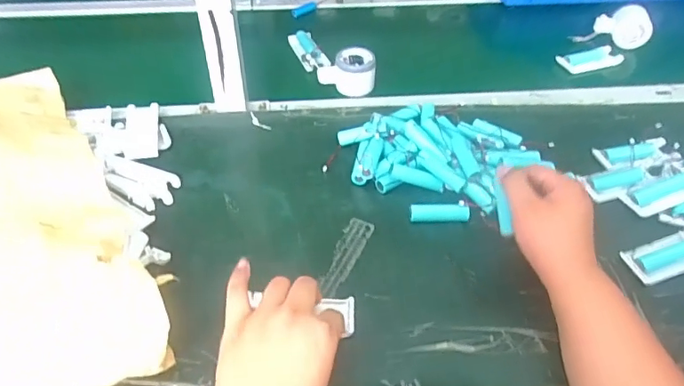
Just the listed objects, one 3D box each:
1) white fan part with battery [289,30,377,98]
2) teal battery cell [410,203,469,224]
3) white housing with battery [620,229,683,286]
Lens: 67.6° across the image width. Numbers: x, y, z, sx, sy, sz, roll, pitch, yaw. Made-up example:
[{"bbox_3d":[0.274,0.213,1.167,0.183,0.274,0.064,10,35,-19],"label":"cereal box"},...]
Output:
[{"bbox_3d":[-0.016,-0.221,0.799,0.084,0.053,0.190,-15,47,-14],"label":"white fan part with battery"},{"bbox_3d":[0.112,0.024,0.584,0.066,0.020,0.018,-2,45,-3],"label":"teal battery cell"},{"bbox_3d":[0.354,0.063,0.540,0.108,0.021,0.042,-15,47,-14],"label":"white housing with battery"}]

